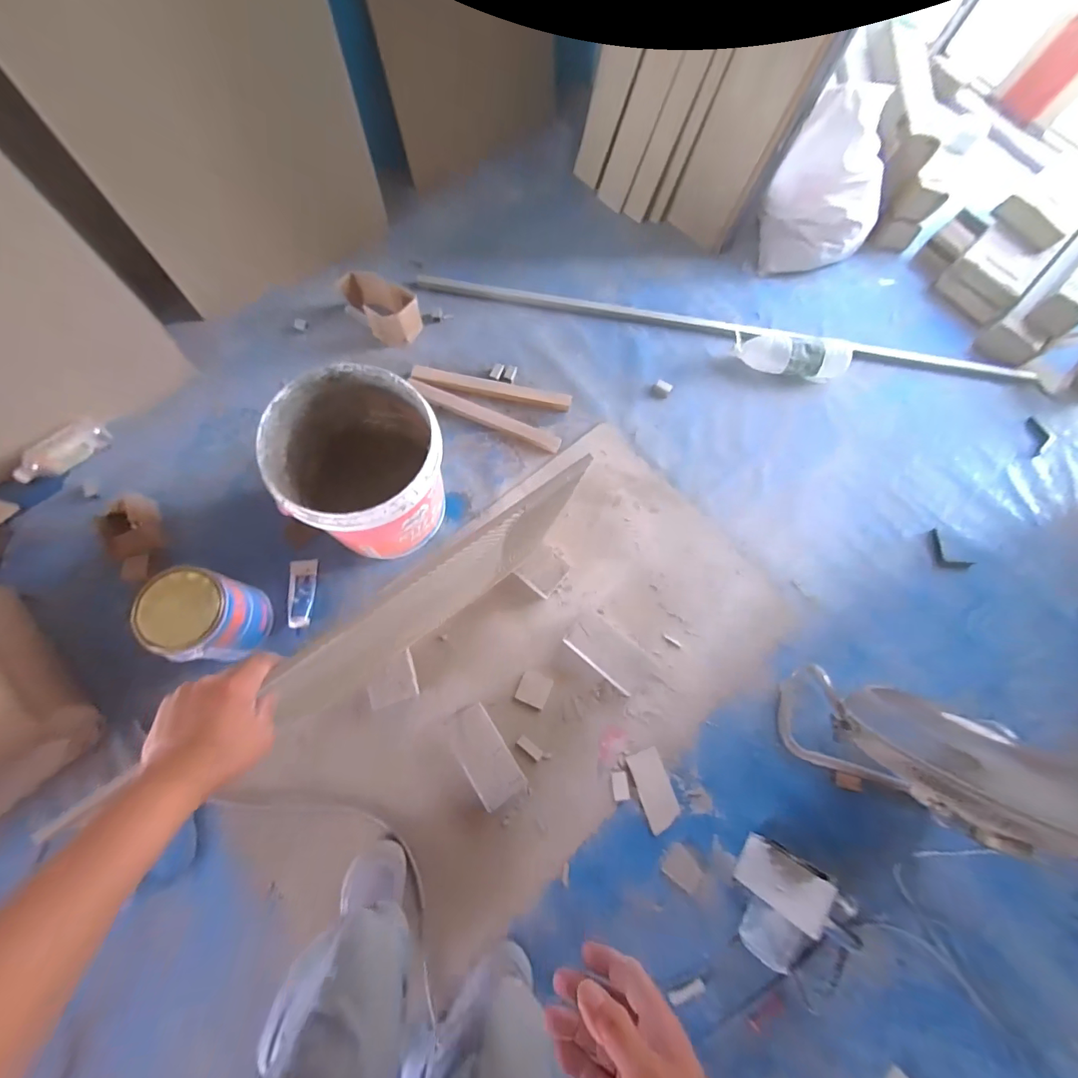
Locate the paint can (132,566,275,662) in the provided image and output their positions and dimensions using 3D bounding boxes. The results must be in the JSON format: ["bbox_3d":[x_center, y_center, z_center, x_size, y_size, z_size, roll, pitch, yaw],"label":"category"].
[{"bbox_3d":[-0.667,0.158,0.936,0.152,0.174,0.167,6,72,-3],"label":"paint can"}]

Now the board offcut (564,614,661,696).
[{"bbox_3d":[0.164,0.259,1.064,0.200,0.023,0.102,40,74,8],"label":"board offcut"}]

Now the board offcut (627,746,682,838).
[{"bbox_3d":[0.251,0.540,1.009,0.075,0.010,0.157,-17,75,-9],"label":"board offcut"}]

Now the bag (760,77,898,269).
[{"bbox_3d":[0.828,-0.972,1.315,0.266,0.386,0.229,-28,77,-12],"label":"bag"}]

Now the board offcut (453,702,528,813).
[{"bbox_3d":[-0.115,0.453,0.979,0.094,0.022,0.193,-32,78,-13],"label":"board offcut"}]

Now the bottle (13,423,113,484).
[{"bbox_3d":[-1.130,-0.201,1.108,0.065,0.065,0.201,44,74,9],"label":"bottle"}]

